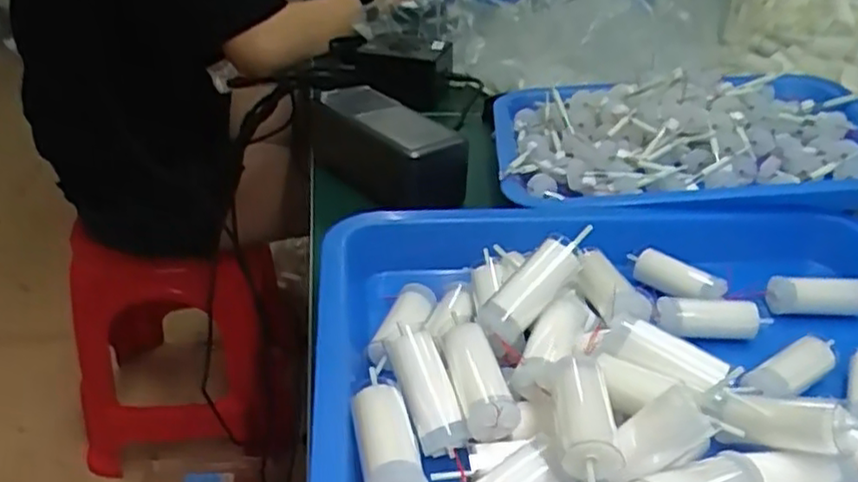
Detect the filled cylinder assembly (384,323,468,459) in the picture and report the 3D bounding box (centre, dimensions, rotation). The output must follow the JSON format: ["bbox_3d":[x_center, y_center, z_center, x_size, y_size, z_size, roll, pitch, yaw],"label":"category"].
[{"bbox_3d":[0.000,0.060,0.282,0.025,0.022,0.051,-14,72,-24],"label":"filled cylinder assembly"}]

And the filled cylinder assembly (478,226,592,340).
[{"bbox_3d":[0.049,0.016,0.310,0.063,0.016,0.015,-44,46,-11],"label":"filled cylinder assembly"}]

